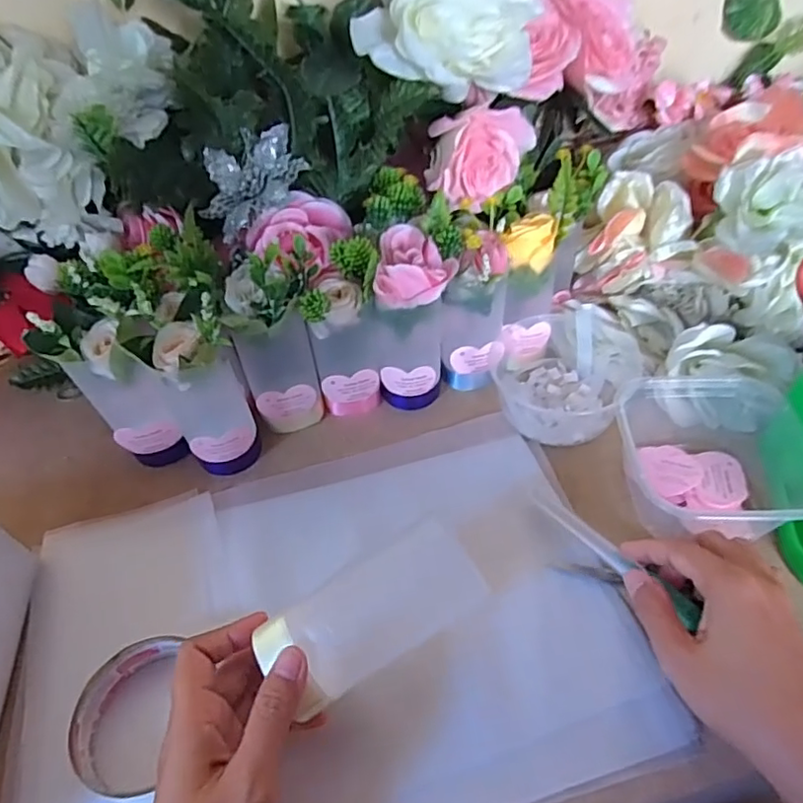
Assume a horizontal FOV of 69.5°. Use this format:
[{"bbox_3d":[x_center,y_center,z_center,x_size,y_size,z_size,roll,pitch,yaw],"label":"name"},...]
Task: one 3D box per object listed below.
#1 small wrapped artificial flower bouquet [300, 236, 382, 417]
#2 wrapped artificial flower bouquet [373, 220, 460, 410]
[{"bbox_3d":[-0.044,-0.053,0.449,0.056,0.151,0.053,-12,47,-9],"label":"small wrapped artificial flower bouquet"},{"bbox_3d":[0.010,-0.061,0.460,0.058,0.138,0.059,0,46,3],"label":"wrapped artificial flower bouquet"}]

